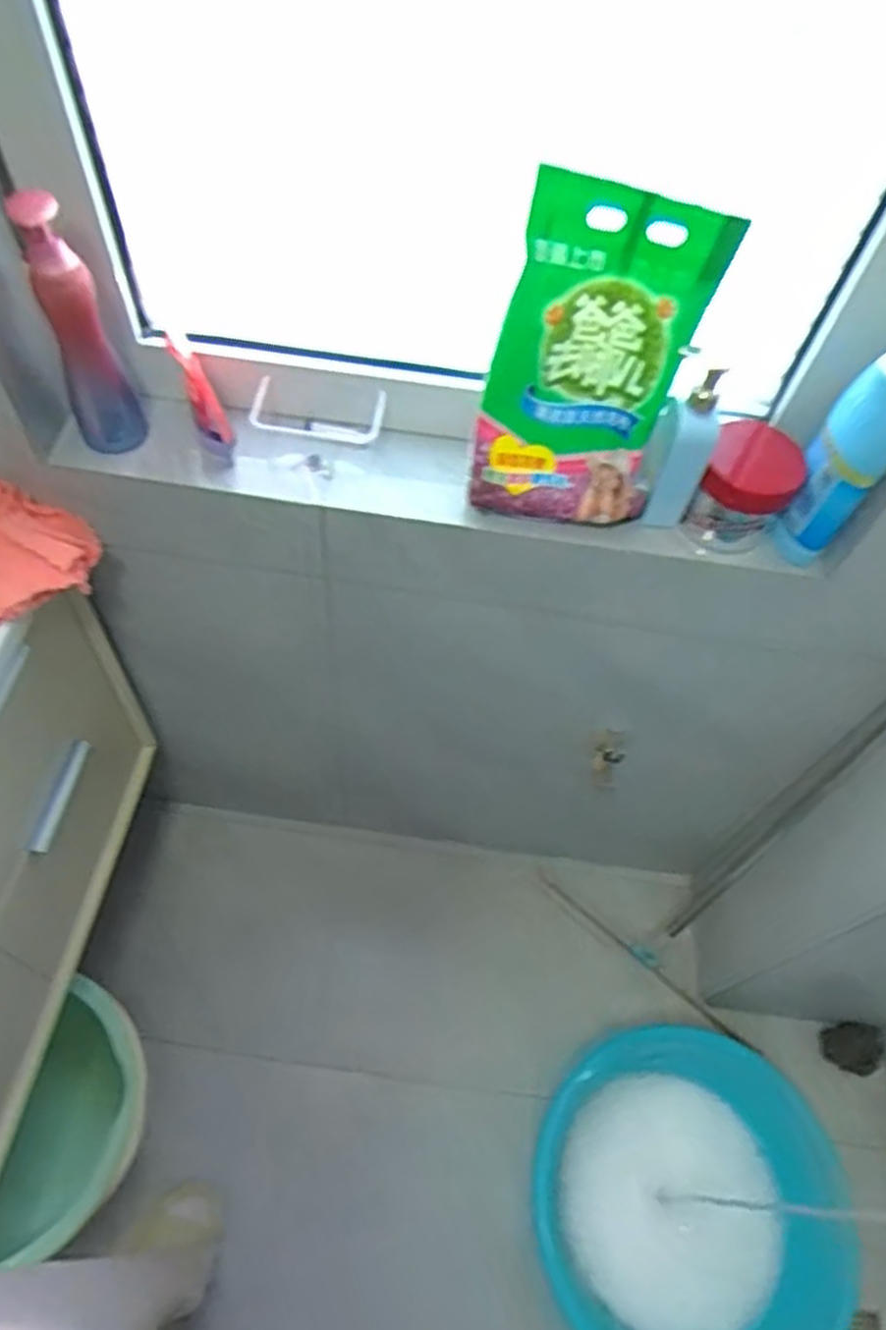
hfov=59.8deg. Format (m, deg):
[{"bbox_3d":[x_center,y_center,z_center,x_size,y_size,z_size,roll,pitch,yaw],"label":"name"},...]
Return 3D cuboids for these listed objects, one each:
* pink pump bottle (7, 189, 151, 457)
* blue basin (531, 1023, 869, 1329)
[{"bbox_3d":[-0.325,-0.298,0.699,0.065,0.244,0.045,-21,61,-18],"label":"pink pump bottle"},{"bbox_3d":[0.364,0.809,1.160,0.420,0.144,0.446,-14,59,-14],"label":"blue basin"}]

